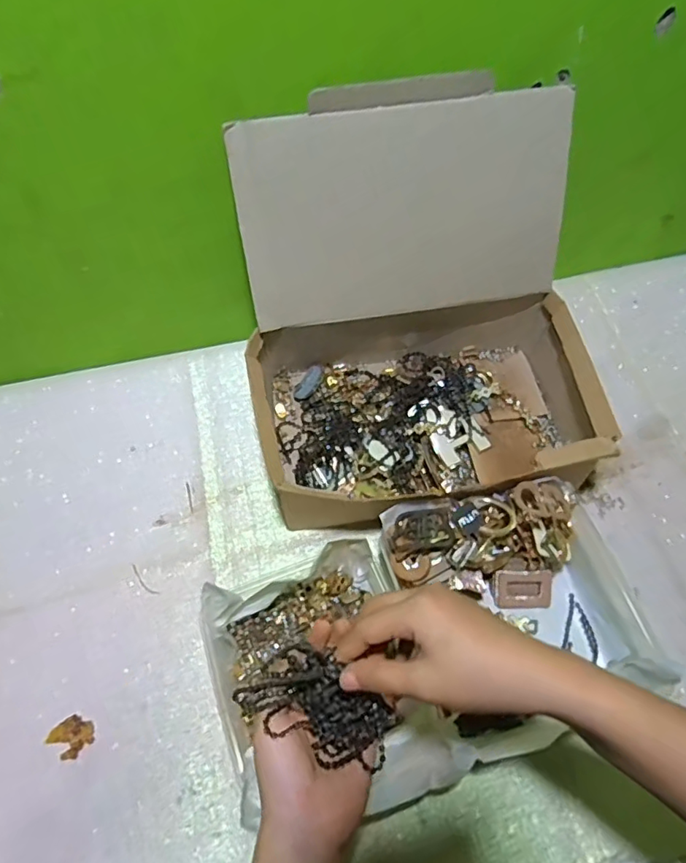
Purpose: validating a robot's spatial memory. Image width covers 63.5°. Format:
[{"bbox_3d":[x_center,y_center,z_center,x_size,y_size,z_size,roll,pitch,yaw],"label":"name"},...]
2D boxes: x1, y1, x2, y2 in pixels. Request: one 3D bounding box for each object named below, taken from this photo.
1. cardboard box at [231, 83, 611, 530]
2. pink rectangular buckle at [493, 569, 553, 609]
[{"bbox_3d":[0.073,-0.102,0.539,0.333,0.277,0.299,-10,61,-4],"label":"cardboard box"},{"bbox_3d":[0.175,0.153,0.539,0.053,0.042,0.009,0,18,10],"label":"pink rectangular buckle"}]

